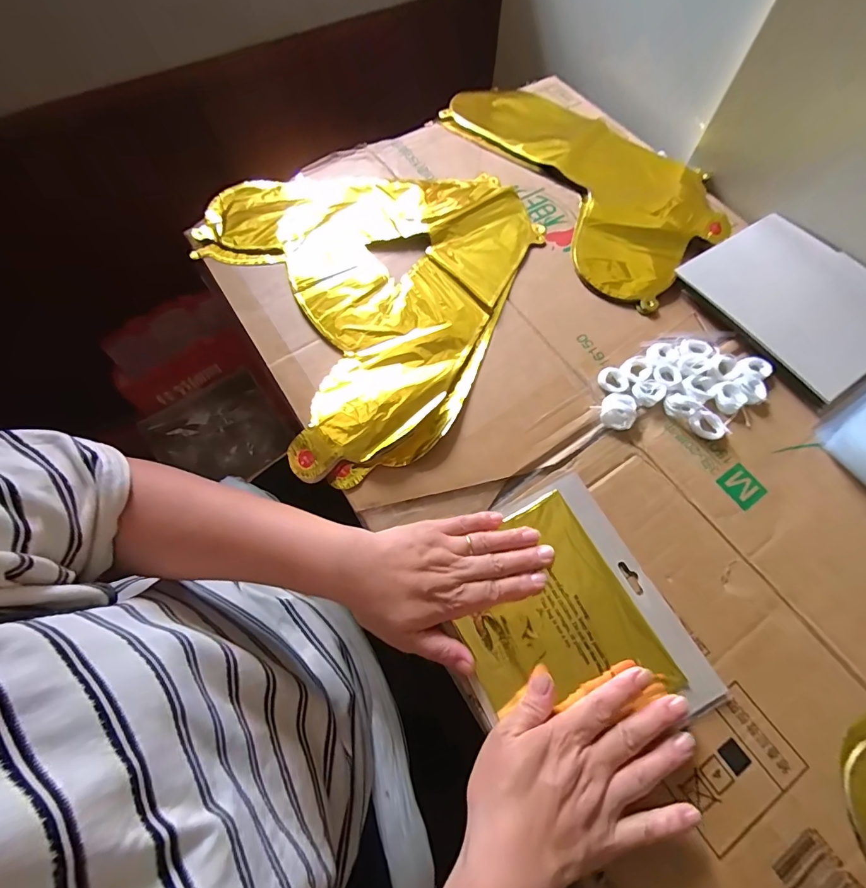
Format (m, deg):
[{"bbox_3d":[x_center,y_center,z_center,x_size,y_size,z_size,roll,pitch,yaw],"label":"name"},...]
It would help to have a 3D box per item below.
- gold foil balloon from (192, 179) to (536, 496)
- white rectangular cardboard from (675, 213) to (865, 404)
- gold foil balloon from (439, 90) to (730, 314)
[{"bbox_3d":[-0.043,-0.185,0.466,0.342,0.014,0.388,-27,70,-12],"label":"gold foil balloon"},{"bbox_3d":[0.396,-0.158,0.465,0.179,0.025,0.193,-32,71,-14],"label":"white rectangular cardboard"},{"bbox_3d":[0.173,-0.349,0.539,0.236,0.011,0.399,-38,72,-15],"label":"gold foil balloon"}]

